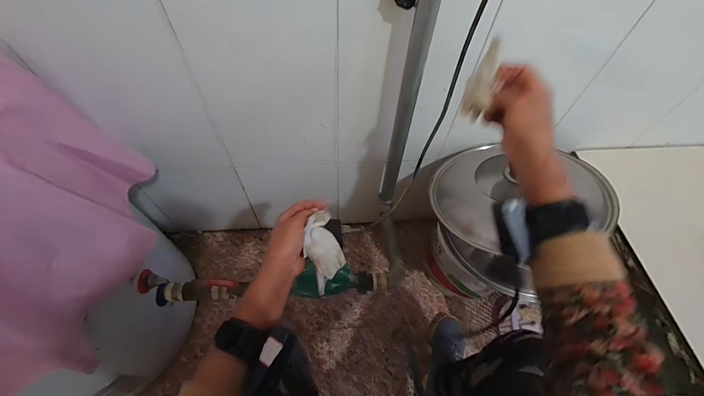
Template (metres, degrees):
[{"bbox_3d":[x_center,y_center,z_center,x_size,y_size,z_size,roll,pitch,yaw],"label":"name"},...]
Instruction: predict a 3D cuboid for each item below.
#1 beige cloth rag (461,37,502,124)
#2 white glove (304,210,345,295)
[{"bbox_3d":[0.168,-0.149,0.409,0.032,0.099,0.033,14,24,6],"label":"beige cloth rag"},{"bbox_3d":[-0.040,0.081,0.463,0.051,0.026,0.119,-9,94,-8],"label":"white glove"}]

